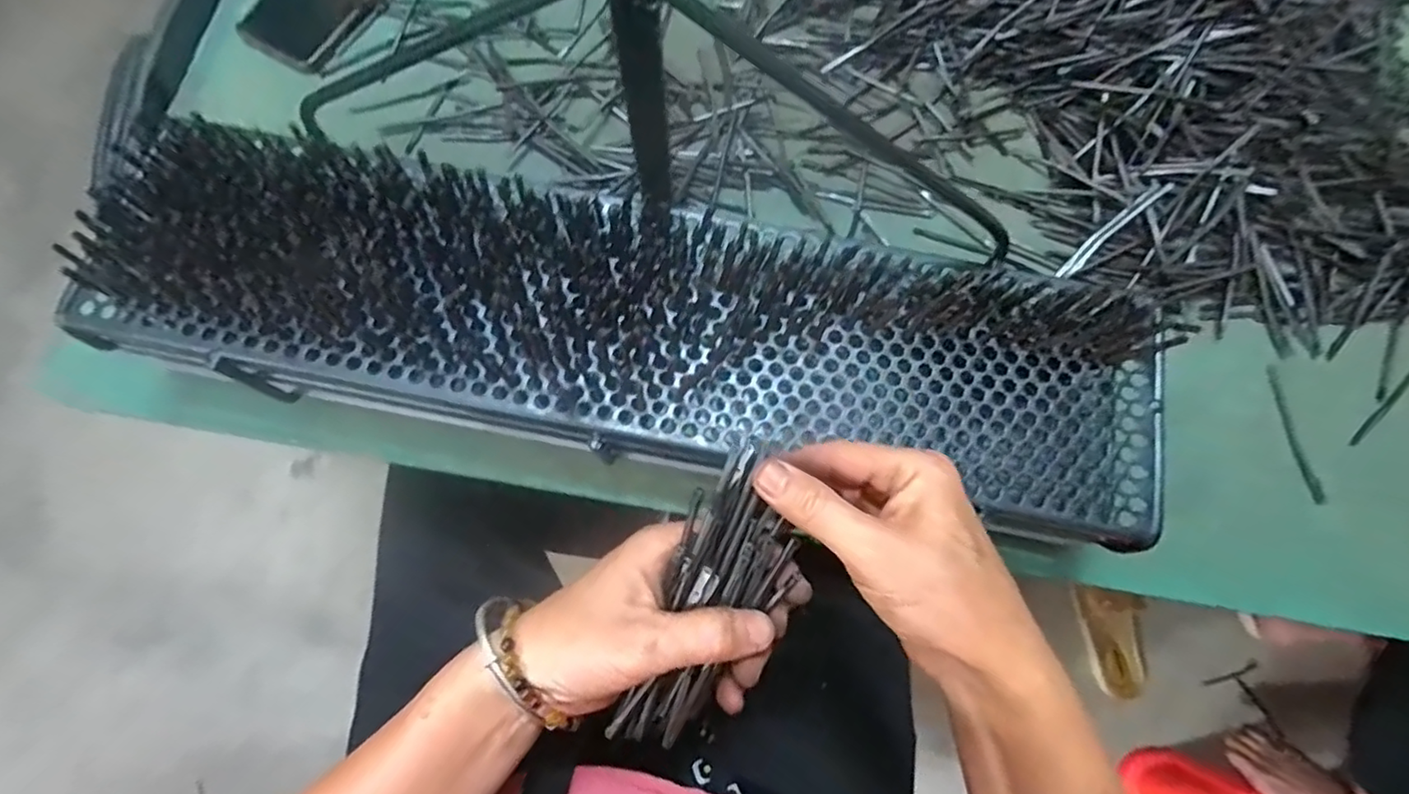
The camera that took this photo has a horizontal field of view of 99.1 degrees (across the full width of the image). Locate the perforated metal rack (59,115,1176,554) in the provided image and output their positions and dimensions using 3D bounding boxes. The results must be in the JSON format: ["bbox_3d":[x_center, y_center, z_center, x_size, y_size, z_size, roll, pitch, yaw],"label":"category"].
[{"bbox_3d":[-0.035,-0.043,0.326,0.584,0.039,0.137,11,75,2],"label":"perforated metal rack"}]

